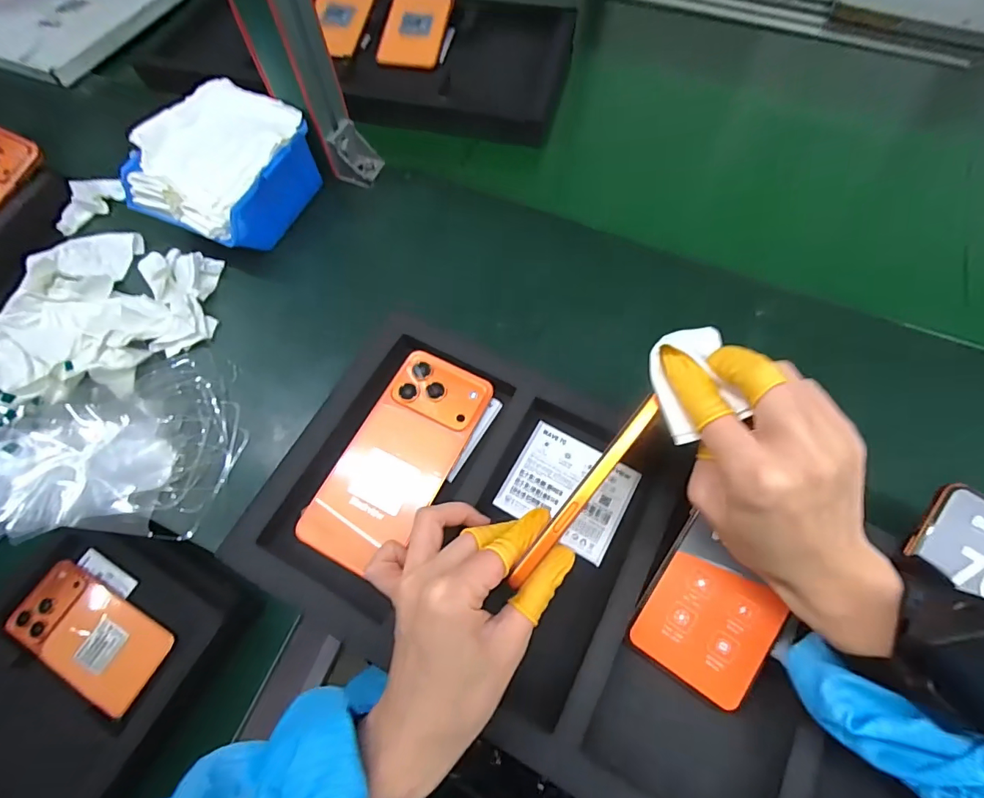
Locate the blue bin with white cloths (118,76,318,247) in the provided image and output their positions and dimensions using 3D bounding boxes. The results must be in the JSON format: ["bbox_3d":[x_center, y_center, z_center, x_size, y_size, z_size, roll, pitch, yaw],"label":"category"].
[{"bbox_3d":[-0.244,-0.208,0.431,0.118,0.074,0.138,23,68,11],"label":"blue bin with white cloths"}]

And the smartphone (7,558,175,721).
[{"bbox_3d":[-0.396,0.231,0.460,0.161,0.012,0.072,29,57,8],"label":"smartphone"}]

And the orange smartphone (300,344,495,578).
[{"bbox_3d":[-0.067,0.043,0.345,0.075,0.014,0.162,26,68,12],"label":"orange smartphone"}]

